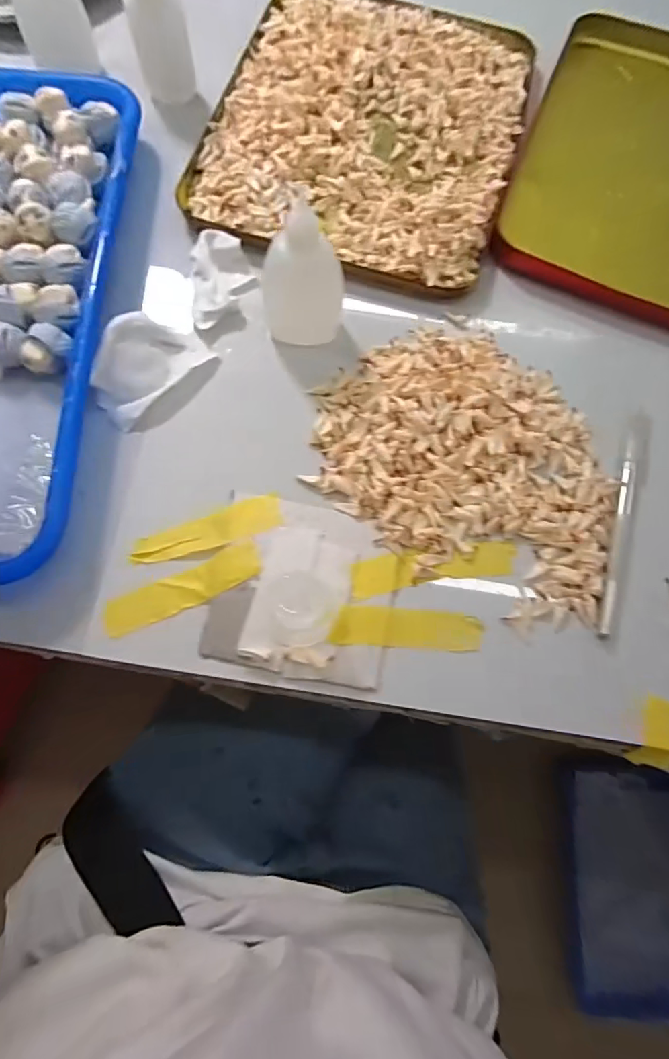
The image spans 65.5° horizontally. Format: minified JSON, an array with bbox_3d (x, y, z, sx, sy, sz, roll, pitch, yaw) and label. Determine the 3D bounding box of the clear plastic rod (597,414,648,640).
[{"bbox_3d":[0.162,-0.006,0.289,0.011,0.007,0.133,16,78,4],"label":"clear plastic rod"}]

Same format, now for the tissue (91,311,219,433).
[{"bbox_3d":[-0.112,-0.096,0.302,0.043,0.027,0.068,42,76,9],"label":"tissue"}]

